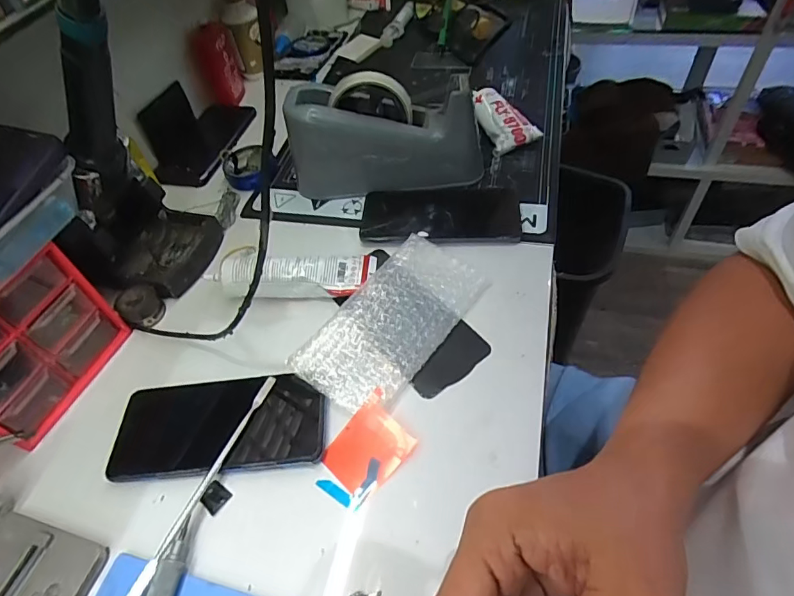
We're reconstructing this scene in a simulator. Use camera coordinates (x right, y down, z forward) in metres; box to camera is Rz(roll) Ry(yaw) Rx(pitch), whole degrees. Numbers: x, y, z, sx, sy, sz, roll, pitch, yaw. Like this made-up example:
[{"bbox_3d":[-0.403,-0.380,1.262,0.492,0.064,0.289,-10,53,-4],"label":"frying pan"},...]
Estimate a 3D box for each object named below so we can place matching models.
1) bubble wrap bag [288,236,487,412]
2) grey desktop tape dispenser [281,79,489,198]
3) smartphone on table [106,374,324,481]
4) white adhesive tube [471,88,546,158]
[{"bbox_3d":[-0.002,0.017,0.414,0.089,0.008,0.172,35,62,14],"label":"bubble wrap bag"},{"bbox_3d":[-0.012,-0.170,0.516,0.198,0.099,0.053,2,51,7],"label":"grey desktop tape dispenser"},{"bbox_3d":[-0.139,0.097,0.377,0.164,0.015,0.076,-5,51,2],"label":"smartphone on table"},{"bbox_3d":[0.120,-0.213,0.574,0.057,0.036,0.095,-24,53,-14],"label":"white adhesive tube"}]

